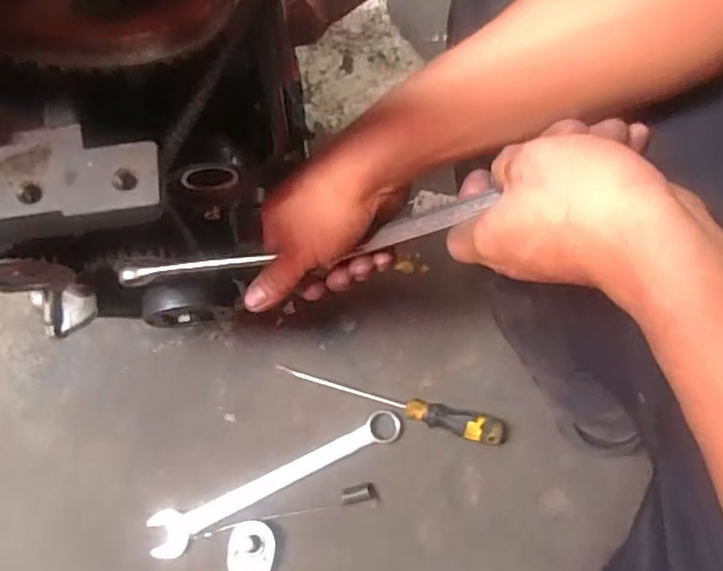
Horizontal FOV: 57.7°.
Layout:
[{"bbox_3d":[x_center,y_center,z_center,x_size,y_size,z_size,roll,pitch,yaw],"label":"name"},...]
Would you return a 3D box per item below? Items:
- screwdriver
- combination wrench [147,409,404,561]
[{"bbox_3d":[0.031,0.129,0.702,0.251,0.025,0.030,13,76,5],"label":"screwdriver"},{"bbox_3d":[-0.091,0.203,0.696,0.284,0.009,0.044,-27,76,-5],"label":"combination wrench"}]

